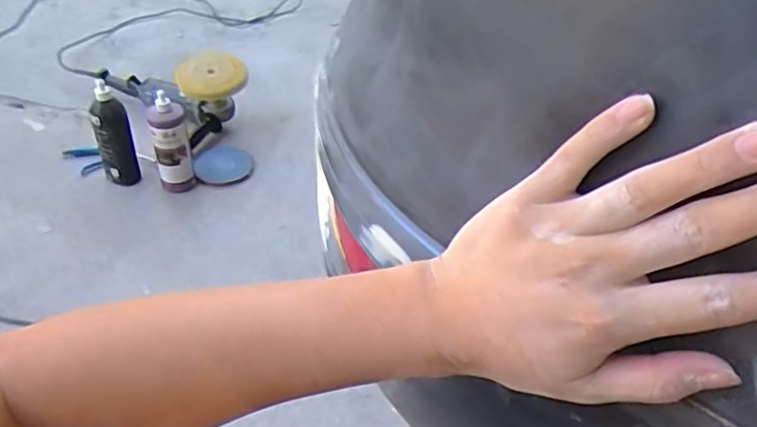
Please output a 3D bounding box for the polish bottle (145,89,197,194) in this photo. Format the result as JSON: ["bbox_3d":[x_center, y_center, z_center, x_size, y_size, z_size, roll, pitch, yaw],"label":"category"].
[{"bbox_3d":[-0.470,-0.152,1.348,0.079,0.233,0.095,-10,44,-15],"label":"polish bottle"}]

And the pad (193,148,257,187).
[{"bbox_3d":[-0.379,-0.120,1.451,0.140,0.020,0.126,-4,42,-9],"label":"pad"}]

